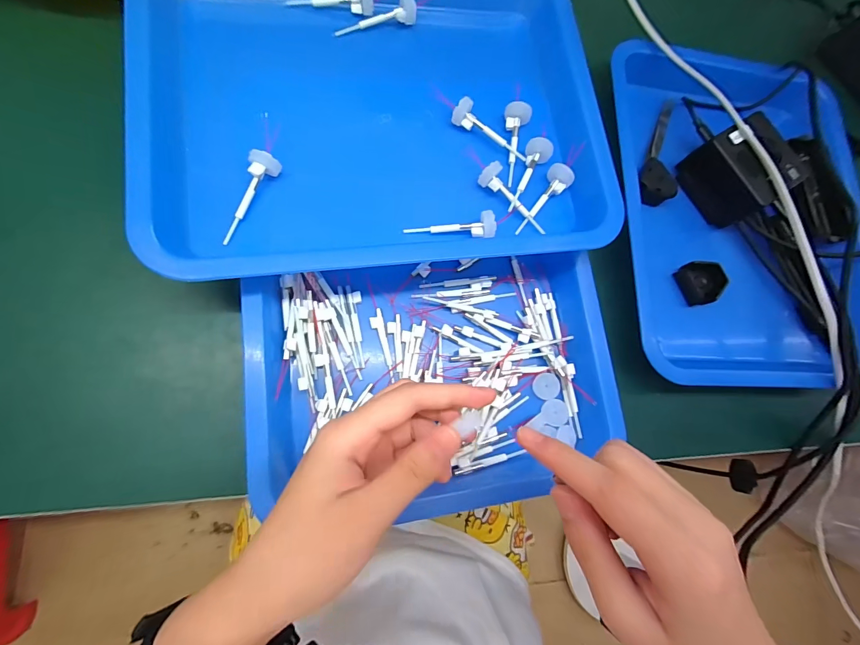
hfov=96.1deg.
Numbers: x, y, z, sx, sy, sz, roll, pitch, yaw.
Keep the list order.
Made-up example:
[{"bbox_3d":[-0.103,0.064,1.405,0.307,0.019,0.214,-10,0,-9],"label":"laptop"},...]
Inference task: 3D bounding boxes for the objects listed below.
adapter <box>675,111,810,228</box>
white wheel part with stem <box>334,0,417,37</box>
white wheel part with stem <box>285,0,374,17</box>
[{"bbox_3d":[0.286,-0.139,0.355,0.070,0.053,0.075,-30,83,-12],"label":"adapter"},{"bbox_3d":[-0.044,-0.245,0.307,0.067,0.012,0.017,-17,87,-8],"label":"white wheel part with stem"},{"bbox_3d":[-0.078,-0.255,0.302,0.066,0.013,0.015,-1,79,-11],"label":"white wheel part with stem"}]

